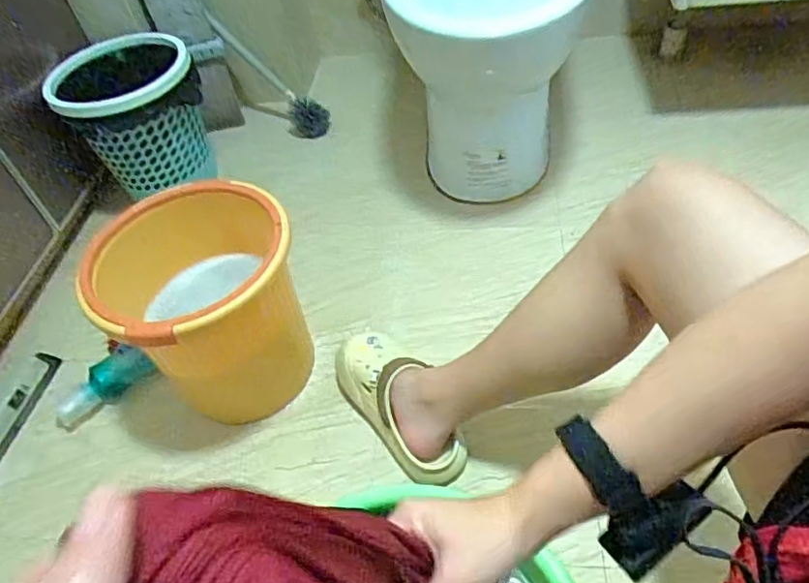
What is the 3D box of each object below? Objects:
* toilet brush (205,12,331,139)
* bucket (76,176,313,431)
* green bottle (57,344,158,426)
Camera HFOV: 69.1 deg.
[{"bbox_3d":[-0.305,-0.478,1.329,0.331,0.086,0.078,46,60,-13],"label":"toilet brush"},{"bbox_3d":[-0.280,0.021,0.853,0.261,0.276,0.266,-5,49,5],"label":"bucket"},{"bbox_3d":[-0.474,0.147,0.917,0.158,0.047,0.055,-38,55,-6],"label":"green bottle"}]

